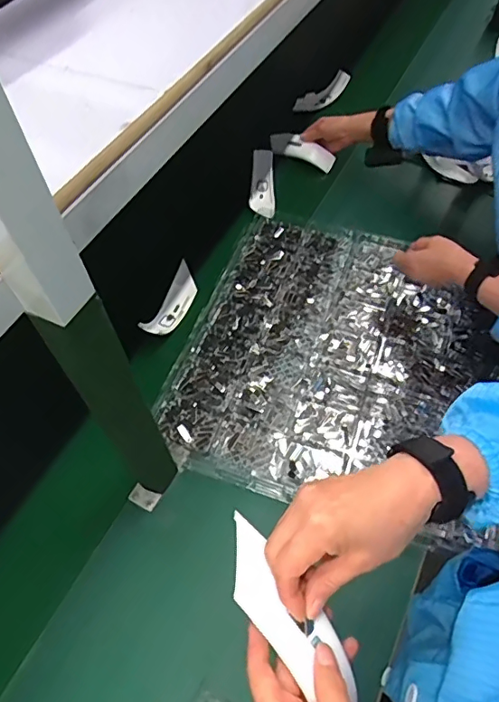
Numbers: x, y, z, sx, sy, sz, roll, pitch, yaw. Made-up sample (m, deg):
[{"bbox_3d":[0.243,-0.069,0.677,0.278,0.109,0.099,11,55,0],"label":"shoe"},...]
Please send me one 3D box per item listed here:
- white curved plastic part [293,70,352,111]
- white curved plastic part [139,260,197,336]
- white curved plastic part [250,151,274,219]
[{"bbox_3d":[0.182,-0.638,1.257,0.150,0.047,0.027,-28,58,7],"label":"white curved plastic part"},{"bbox_3d":[-0.136,-0.087,0.890,0.048,0.050,0.170,18,58,14],"label":"white curved plastic part"},{"bbox_3d":[0.026,-0.344,1.059,0.054,0.045,0.162,0,55,2],"label":"white curved plastic part"}]

